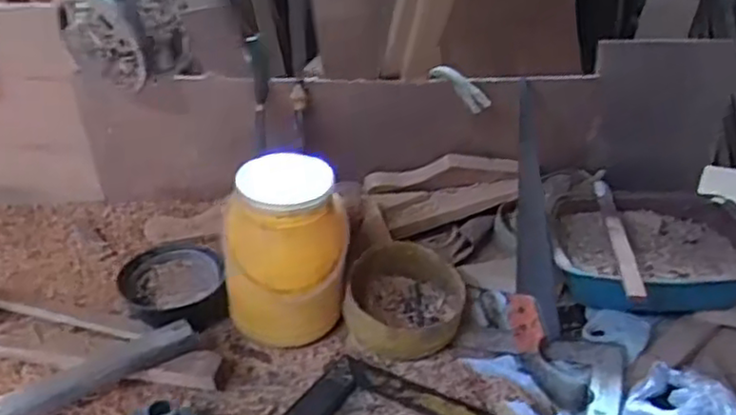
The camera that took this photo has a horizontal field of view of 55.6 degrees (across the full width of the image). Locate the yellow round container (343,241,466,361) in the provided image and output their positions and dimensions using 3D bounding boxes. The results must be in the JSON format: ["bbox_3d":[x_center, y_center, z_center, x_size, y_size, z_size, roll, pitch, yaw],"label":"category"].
[{"bbox_3d":[0.052,0.126,0.954,0.150,0.082,0.161,3,35,-2],"label":"yellow round container"}]

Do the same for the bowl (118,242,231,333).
[{"bbox_3d":[-0.265,0.114,0.960,0.138,0.061,0.159,-7,36,-13],"label":"bowl"}]

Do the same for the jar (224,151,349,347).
[{"bbox_3d":[-0.106,0.066,0.896,0.154,0.214,0.143,-2,35,-9],"label":"jar"}]

